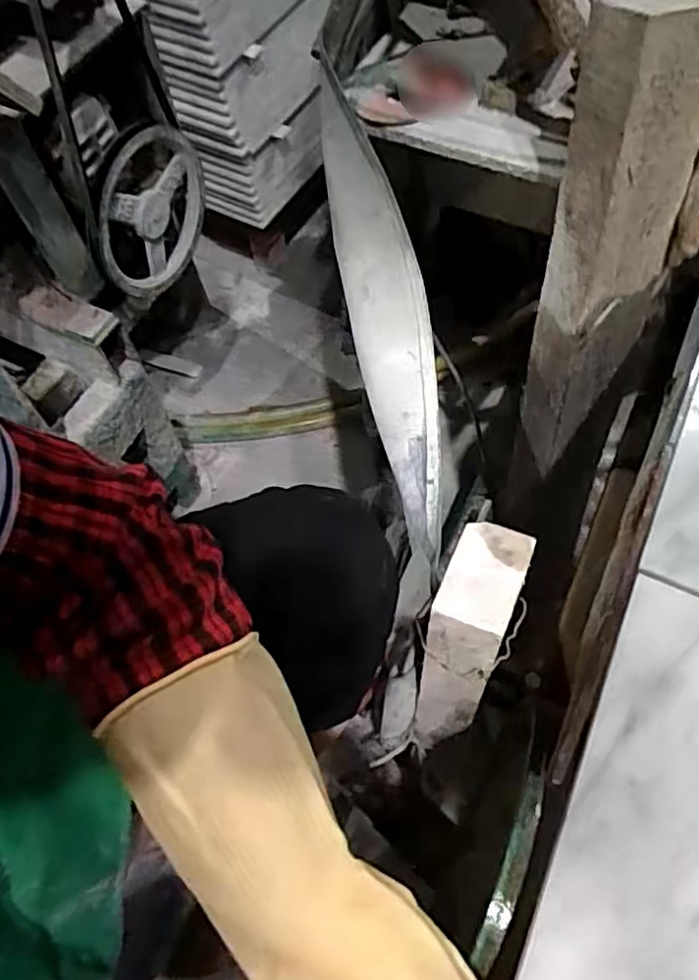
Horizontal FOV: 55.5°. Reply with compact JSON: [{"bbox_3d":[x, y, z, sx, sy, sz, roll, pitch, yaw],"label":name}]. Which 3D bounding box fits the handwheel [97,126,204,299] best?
[{"bbox_3d":[-0.251,-0.360,0.850,0.045,0.194,0.206,17,65,11],"label":"handwheel"}]

